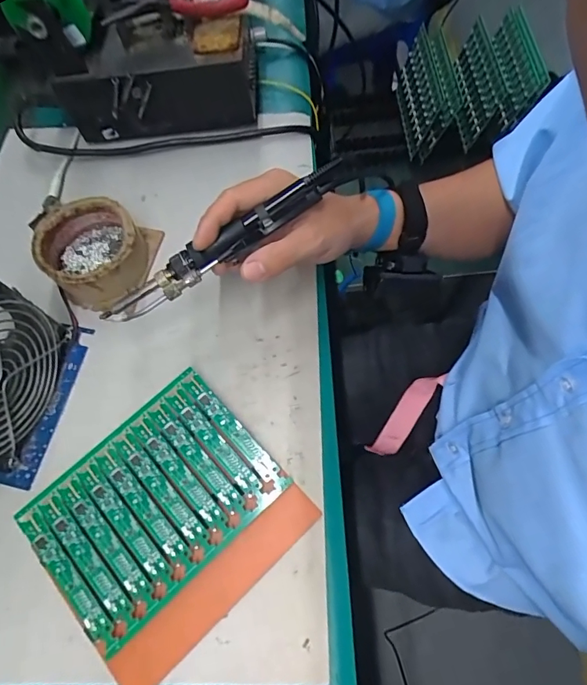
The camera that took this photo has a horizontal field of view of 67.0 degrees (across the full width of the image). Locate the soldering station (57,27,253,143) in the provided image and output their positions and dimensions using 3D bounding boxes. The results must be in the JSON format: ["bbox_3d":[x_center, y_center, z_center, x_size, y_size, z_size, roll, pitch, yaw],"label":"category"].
[{"bbox_3d":[-0.126,-0.240,0.425,0.183,0.072,0.068,-16,70,-4],"label":"soldering station"}]

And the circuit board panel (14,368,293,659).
[{"bbox_3d":[-0.104,0.115,0.327,0.164,0.012,0.118,-41,74,-10],"label":"circuit board panel"}]

